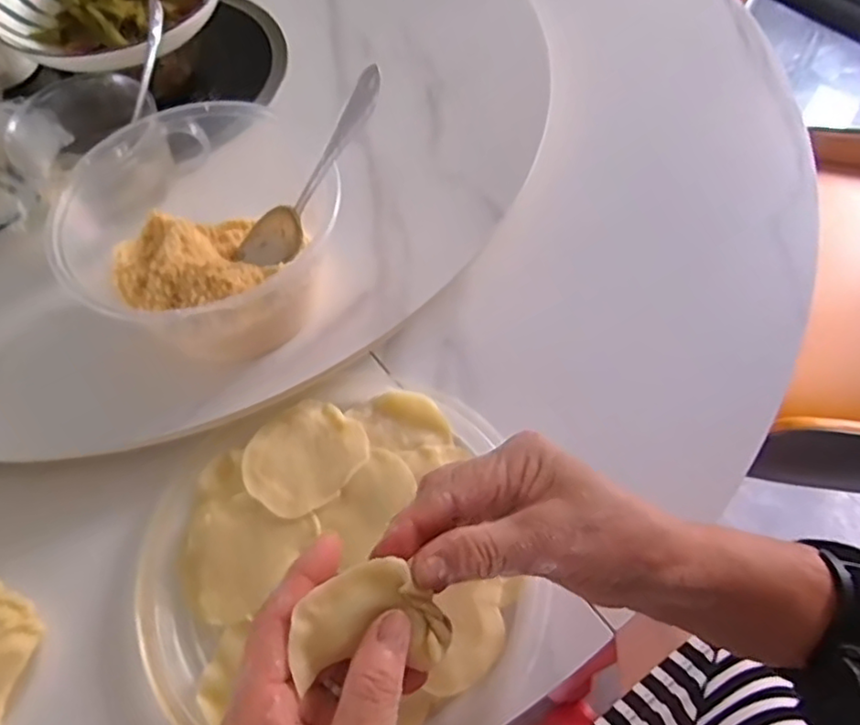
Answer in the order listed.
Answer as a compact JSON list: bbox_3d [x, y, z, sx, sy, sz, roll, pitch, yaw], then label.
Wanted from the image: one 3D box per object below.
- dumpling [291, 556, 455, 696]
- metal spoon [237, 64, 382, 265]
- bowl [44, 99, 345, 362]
[{"bbox_3d":[-0.025,0.108,0.268,0.062,0.017,0.042,-7,60,-1],"label":"dumpling"},{"bbox_3d":[-0.075,-0.110,0.391,0.033,0.175,0.026,25,58,-21],"label":"metal spoon"},{"bbox_3d":[-0.149,-0.101,0.424,0.165,0.080,0.204,-19,61,-8],"label":"bowl"}]

